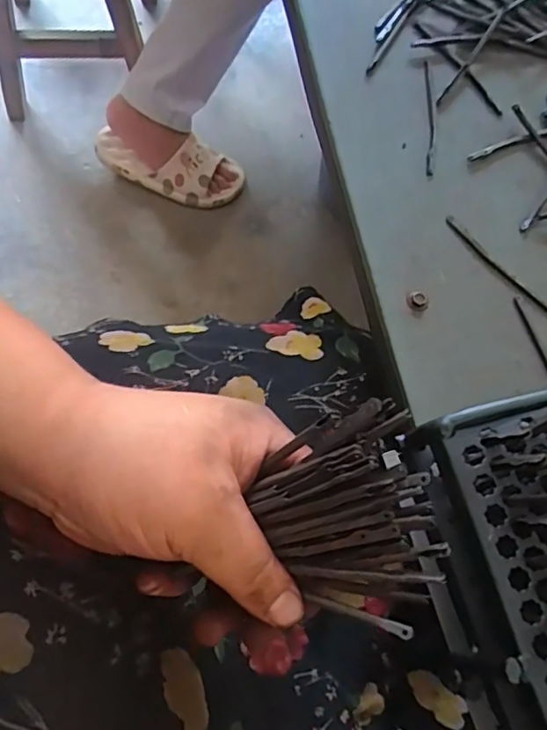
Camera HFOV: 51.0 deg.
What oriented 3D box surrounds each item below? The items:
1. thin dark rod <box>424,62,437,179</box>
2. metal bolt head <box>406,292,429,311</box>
[{"bbox_3d":[0.112,-0.176,0.407,0.008,0.004,0.099,4,71,-1],"label":"thin dark rod"},{"bbox_3d":[0.091,-0.040,0.356,0.014,0.006,0.013,-18,72,-8],"label":"metal bolt head"}]

